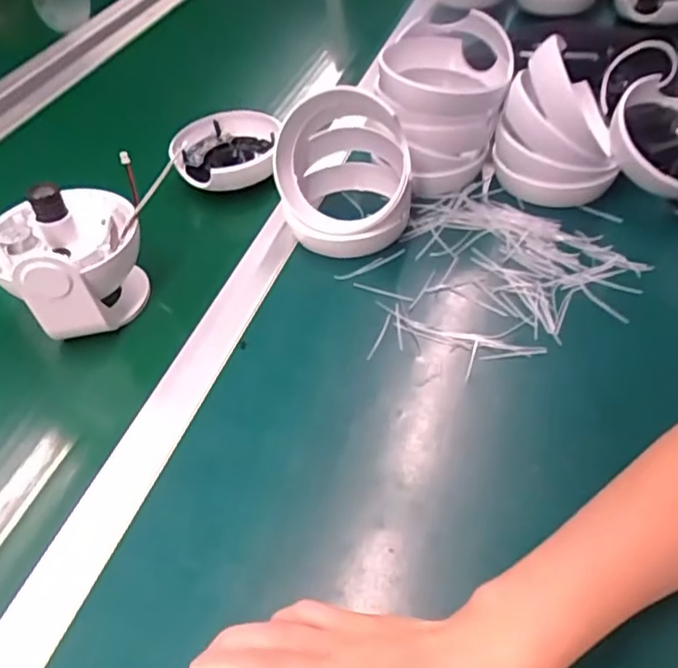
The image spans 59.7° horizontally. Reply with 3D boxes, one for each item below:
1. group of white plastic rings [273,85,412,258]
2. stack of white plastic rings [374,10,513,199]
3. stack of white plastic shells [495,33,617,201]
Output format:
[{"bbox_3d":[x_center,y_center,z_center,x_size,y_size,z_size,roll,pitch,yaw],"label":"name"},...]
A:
[{"bbox_3d":[0.004,-0.144,0.520,0.113,0.115,0.109,1,47,6],"label":"group of white plastic rings"},{"bbox_3d":[0.100,-0.215,0.568,0.110,0.122,0.128,6,48,10],"label":"stack of white plastic rings"},{"bbox_3d":[0.198,-0.191,0.539,0.100,0.116,0.099,6,48,10],"label":"stack of white plastic shells"}]

